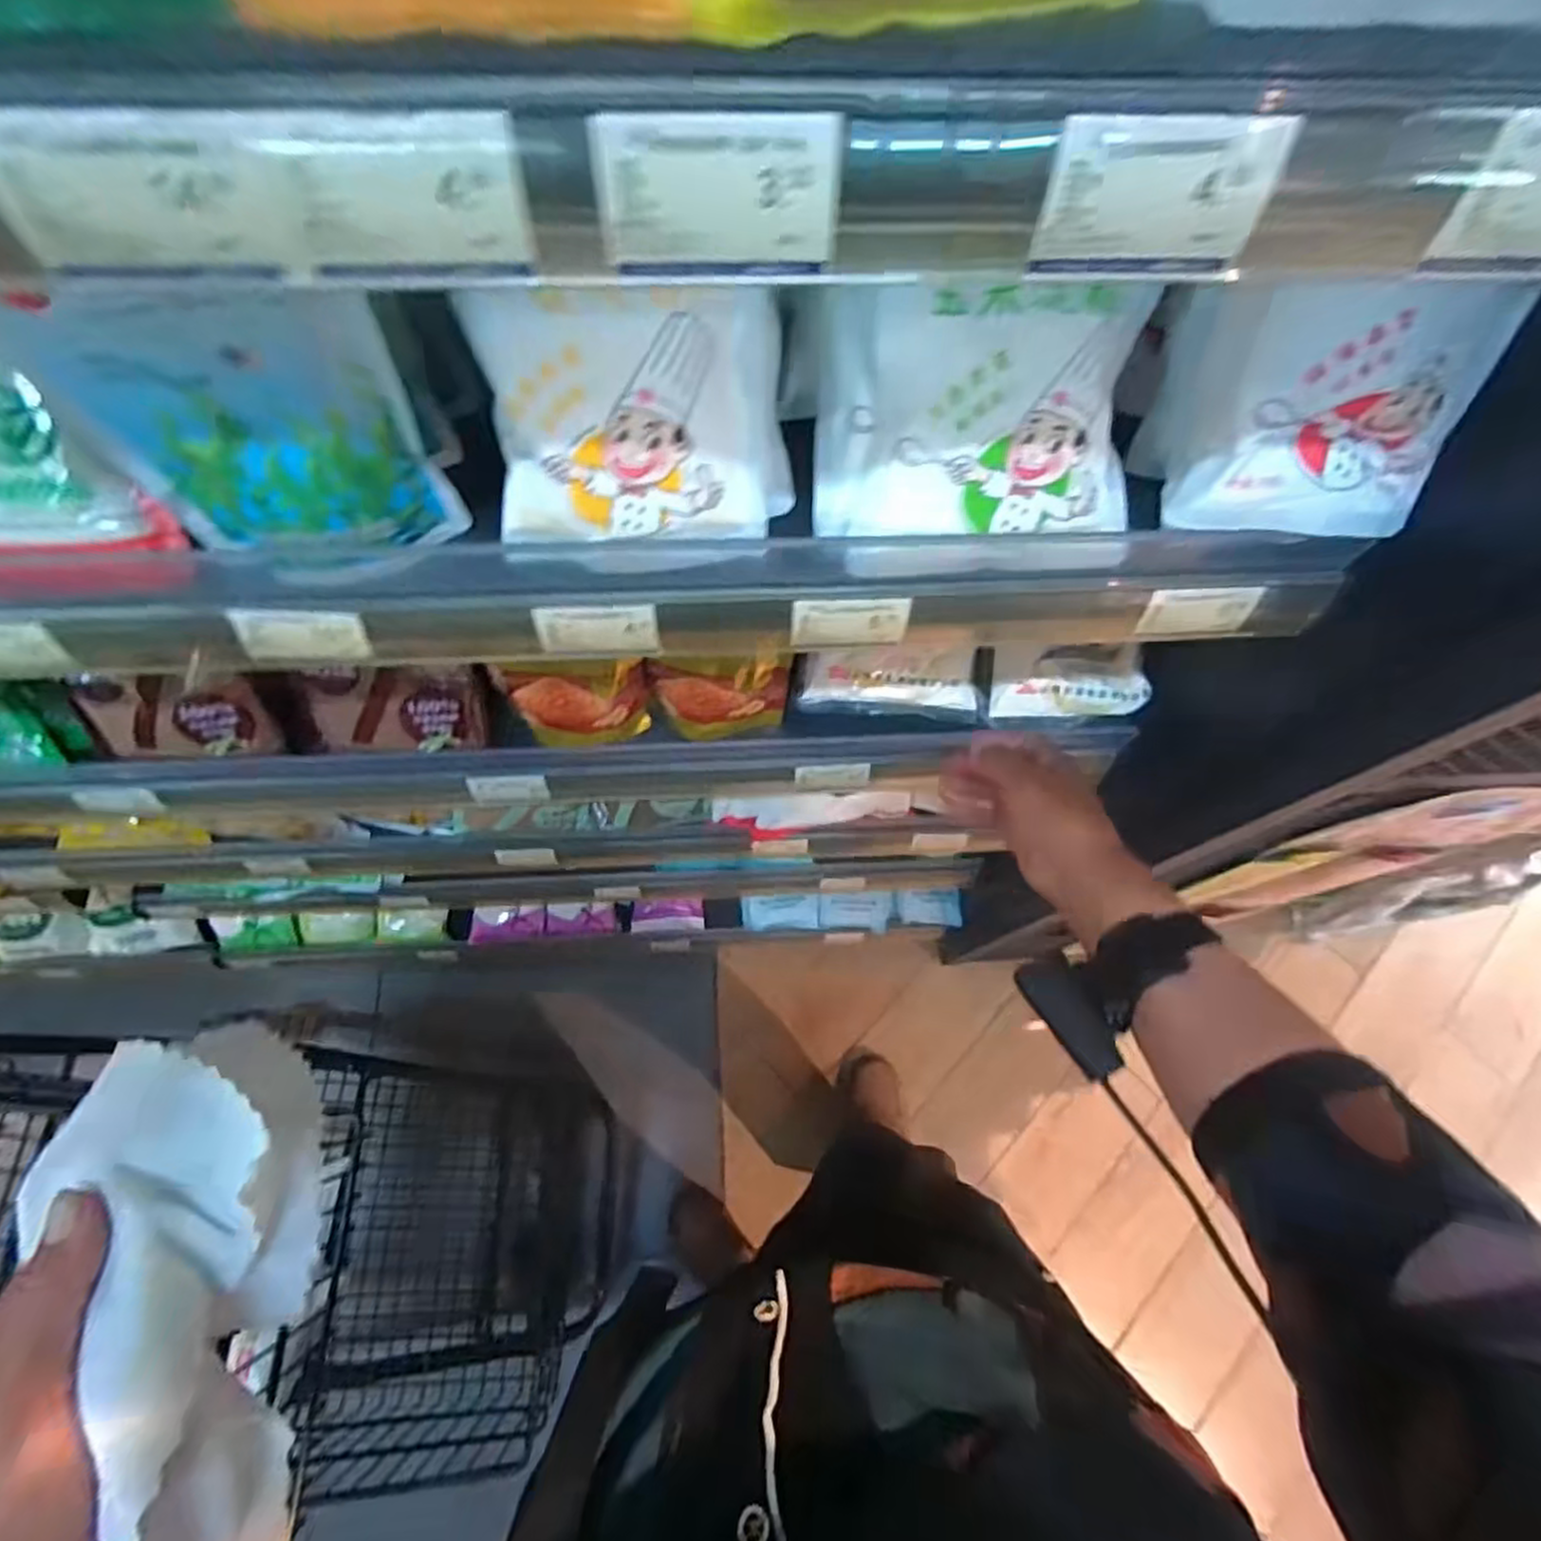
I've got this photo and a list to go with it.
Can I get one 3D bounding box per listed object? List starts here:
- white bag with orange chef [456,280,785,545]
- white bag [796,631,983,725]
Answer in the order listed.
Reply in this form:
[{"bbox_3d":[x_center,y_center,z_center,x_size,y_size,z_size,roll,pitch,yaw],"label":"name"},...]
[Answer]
[{"bbox_3d":[-0.061,-0.168,0.352,0.145,0.119,0.040,-16,49,-10],"label":"white bag with orange chef"},{"bbox_3d":[0.108,-0.084,0.639,0.154,0.039,0.064,3,69,0],"label":"white bag"}]

